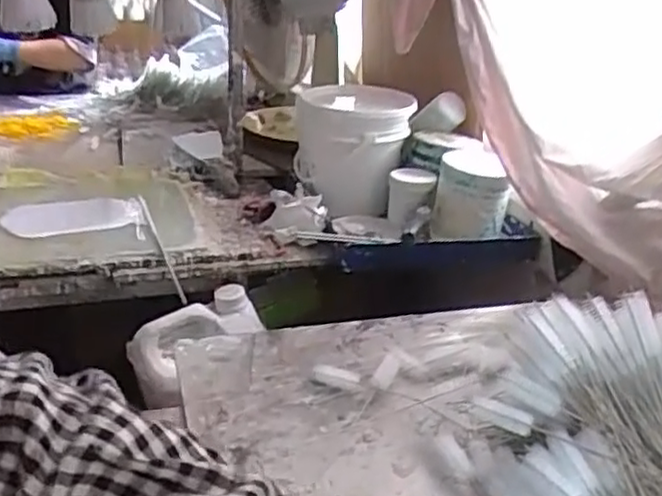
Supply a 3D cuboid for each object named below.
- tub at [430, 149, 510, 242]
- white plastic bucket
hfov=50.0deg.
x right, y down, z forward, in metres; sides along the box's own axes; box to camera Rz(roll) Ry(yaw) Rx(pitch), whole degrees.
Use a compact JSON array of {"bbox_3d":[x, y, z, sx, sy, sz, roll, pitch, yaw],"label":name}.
[{"bbox_3d":[0.216,-0.077,1.099,0.108,0.115,0.118,9,24,10],"label":"tub"},{"bbox_3d":[0.037,-0.169,1.243,0.186,0.196,0.196,5,24,1],"label":"white plastic bucket"}]

